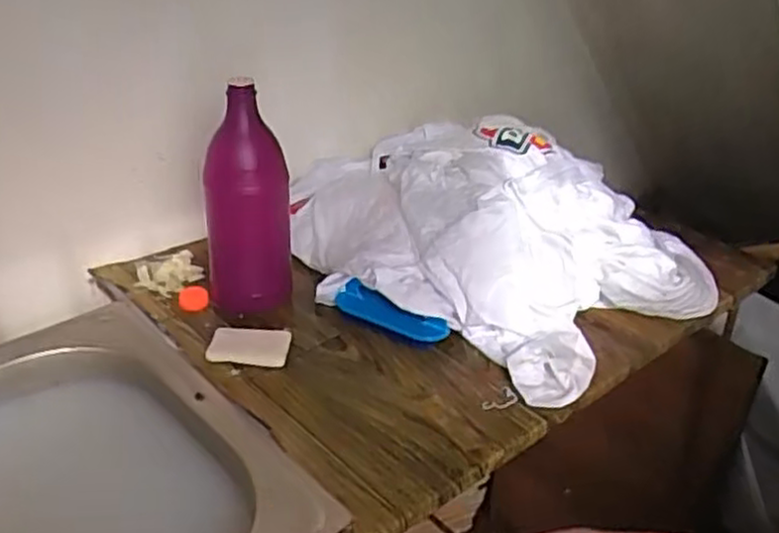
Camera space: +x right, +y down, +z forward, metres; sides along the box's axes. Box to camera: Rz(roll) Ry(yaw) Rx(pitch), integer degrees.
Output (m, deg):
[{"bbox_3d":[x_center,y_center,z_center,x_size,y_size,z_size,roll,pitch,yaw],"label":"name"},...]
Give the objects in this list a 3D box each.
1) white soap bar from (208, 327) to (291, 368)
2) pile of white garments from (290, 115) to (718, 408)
[{"bbox_3d":[-0.143,0.083,0.765,0.078,0.014,0.050,3,30,1],"label":"white soap bar"},{"bbox_3d":[0.099,-0.056,0.897,0.500,0.142,0.381,26,37,35],"label":"pile of white garments"}]

